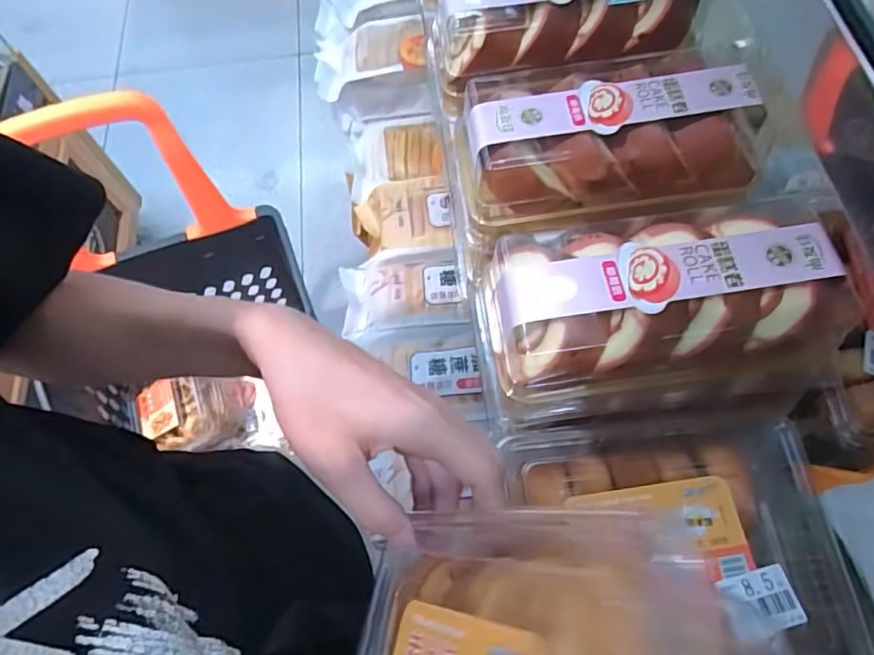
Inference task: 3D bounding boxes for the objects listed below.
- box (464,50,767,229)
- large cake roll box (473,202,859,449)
[{"bbox_3d":[0.118,-0.131,0.384,0.192,0.059,0.095,-4,66,1],"label":"box"},{"bbox_3d":[0.130,-0.001,0.342,0.204,0.083,0.118,-2,66,2],"label":"large cake roll box"}]

